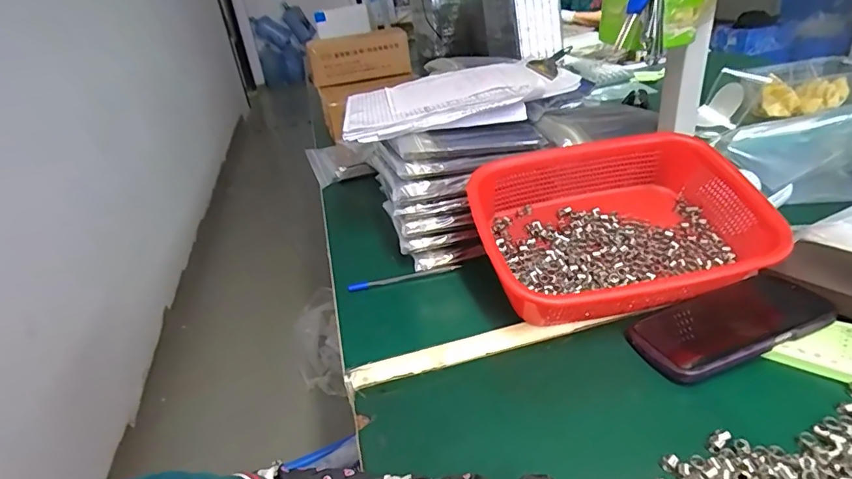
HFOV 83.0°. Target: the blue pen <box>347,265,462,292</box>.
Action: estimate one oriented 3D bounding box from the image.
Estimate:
[{"bbox_3d":[-0.026,0.047,0.597,0.140,0.009,0.009,-11,30,-5],"label":"blue pen"}]

